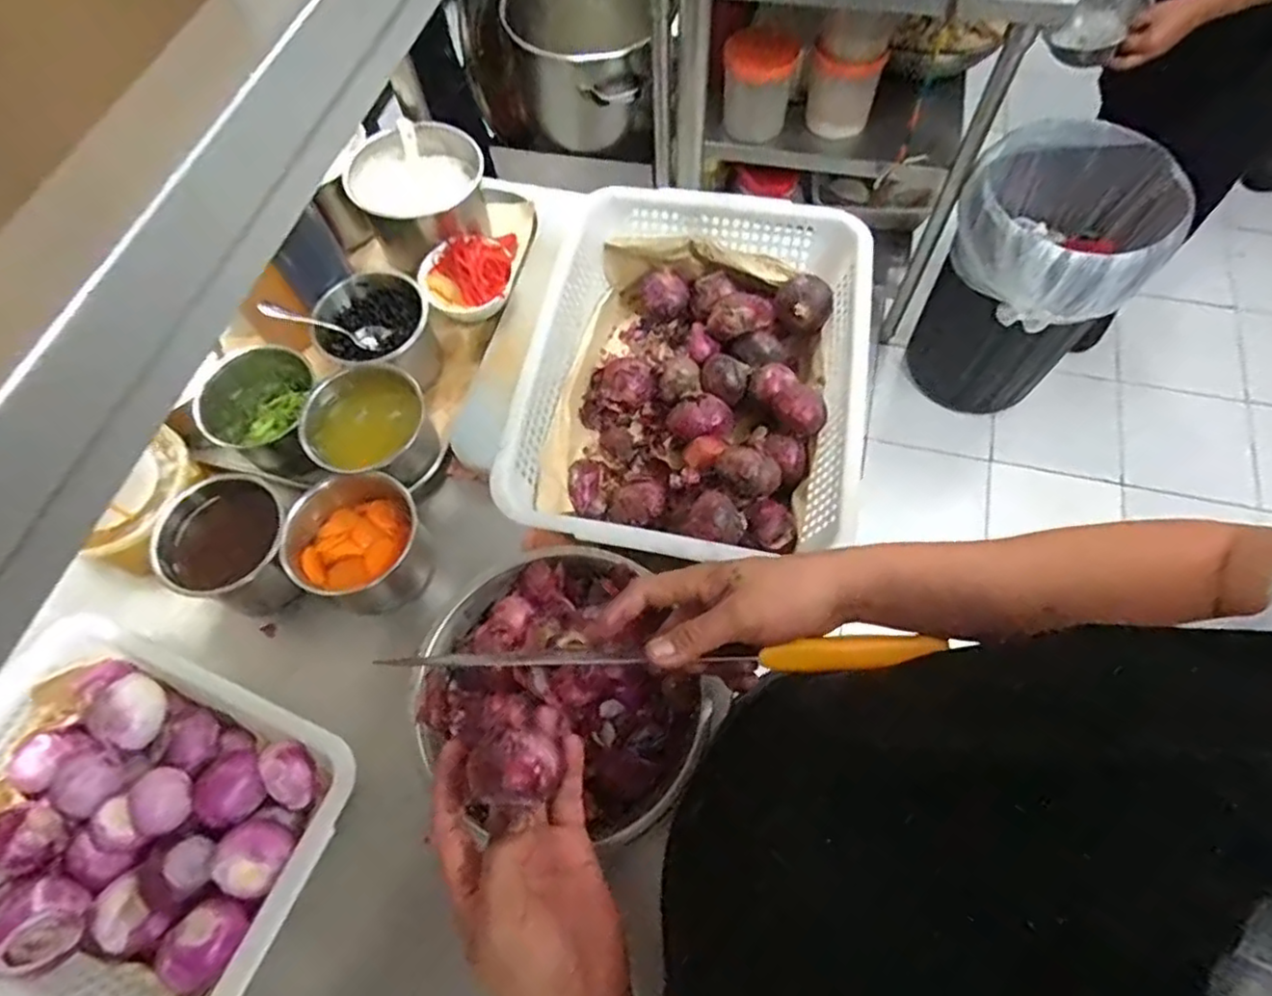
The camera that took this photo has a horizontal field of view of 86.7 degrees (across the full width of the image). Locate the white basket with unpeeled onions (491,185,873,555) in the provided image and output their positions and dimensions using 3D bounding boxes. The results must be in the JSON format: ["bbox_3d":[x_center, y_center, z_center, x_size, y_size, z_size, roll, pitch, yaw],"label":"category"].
[{"bbox_3d":[0.060,-0.120,0.668,0.294,0.112,0.397,11,66,7],"label":"white basket with unpeeled onions"}]

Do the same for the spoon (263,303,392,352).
[{"bbox_3d":[-0.330,-0.186,0.720,0.126,0.017,0.027,13,61,-29],"label":"spoon"}]

